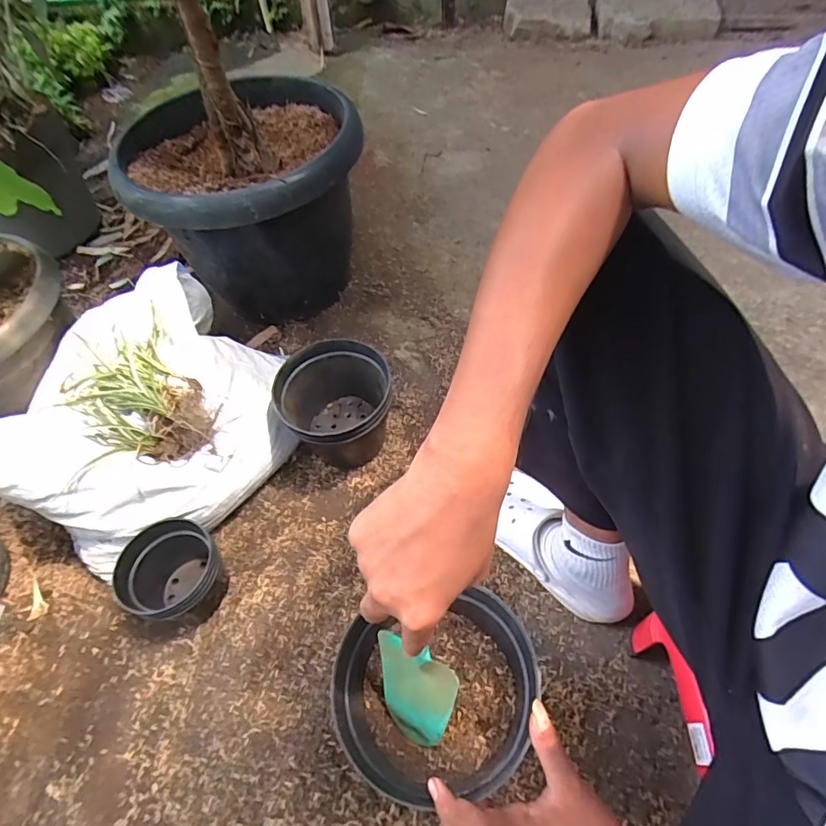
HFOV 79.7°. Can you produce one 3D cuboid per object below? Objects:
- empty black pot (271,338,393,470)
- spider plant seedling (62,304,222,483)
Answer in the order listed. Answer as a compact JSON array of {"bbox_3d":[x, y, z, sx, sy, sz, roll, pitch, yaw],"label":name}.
[{"bbox_3d":[-0.121,0.000,0.799,0.167,0.160,0.161,-2,56,3],"label":"empty black pot"},{"bbox_3d":[-0.377,-0.019,0.700,0.156,0.088,0.182,-22,56,-11],"label":"spider plant seedling"}]

